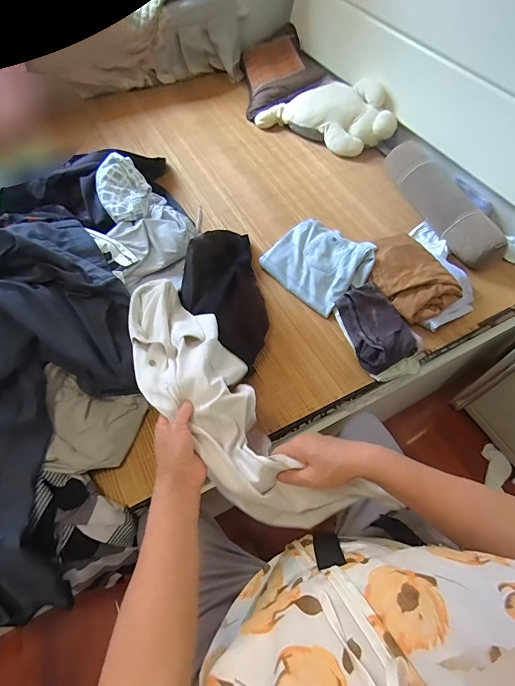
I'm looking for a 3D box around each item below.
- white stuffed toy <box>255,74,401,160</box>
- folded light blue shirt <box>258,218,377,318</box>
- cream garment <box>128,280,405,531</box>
[{"bbox_3d":[0.252,-0.812,1.259,0.457,0.153,0.217,28,62,15],"label":"white stuffed toy"},{"bbox_3d":[0.161,-0.217,0.937,0.239,0.078,0.221,40,65,21],"label":"folded light blue shirt"},{"bbox_3d":[-0.075,0.067,0.580,0.176,0.135,0.510,-29,56,-18],"label":"cream garment"}]

